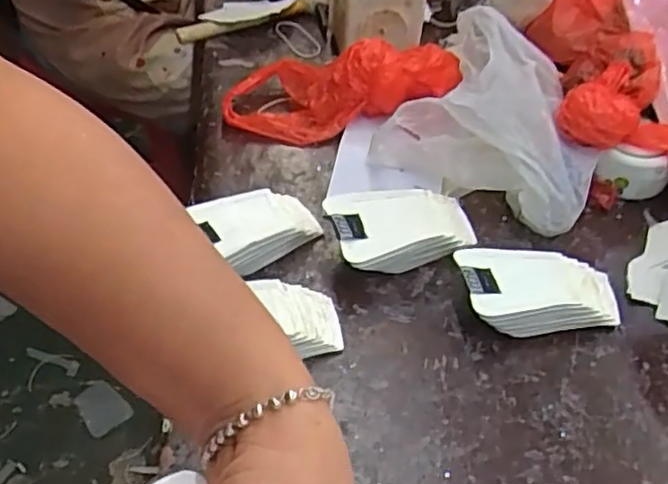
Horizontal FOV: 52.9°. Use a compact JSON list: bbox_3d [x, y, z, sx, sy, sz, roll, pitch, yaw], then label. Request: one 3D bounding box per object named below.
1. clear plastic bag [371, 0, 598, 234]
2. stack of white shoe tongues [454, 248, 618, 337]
[{"bbox_3d":[0.195,-0.146,0.755,0.231,0.106,0.200,27,52,21],"label":"clear plastic bag"},{"bbox_3d":[0.200,0.046,0.647,0.161,0.051,0.091,-6,48,-7],"label":"stack of white shoe tongues"}]

